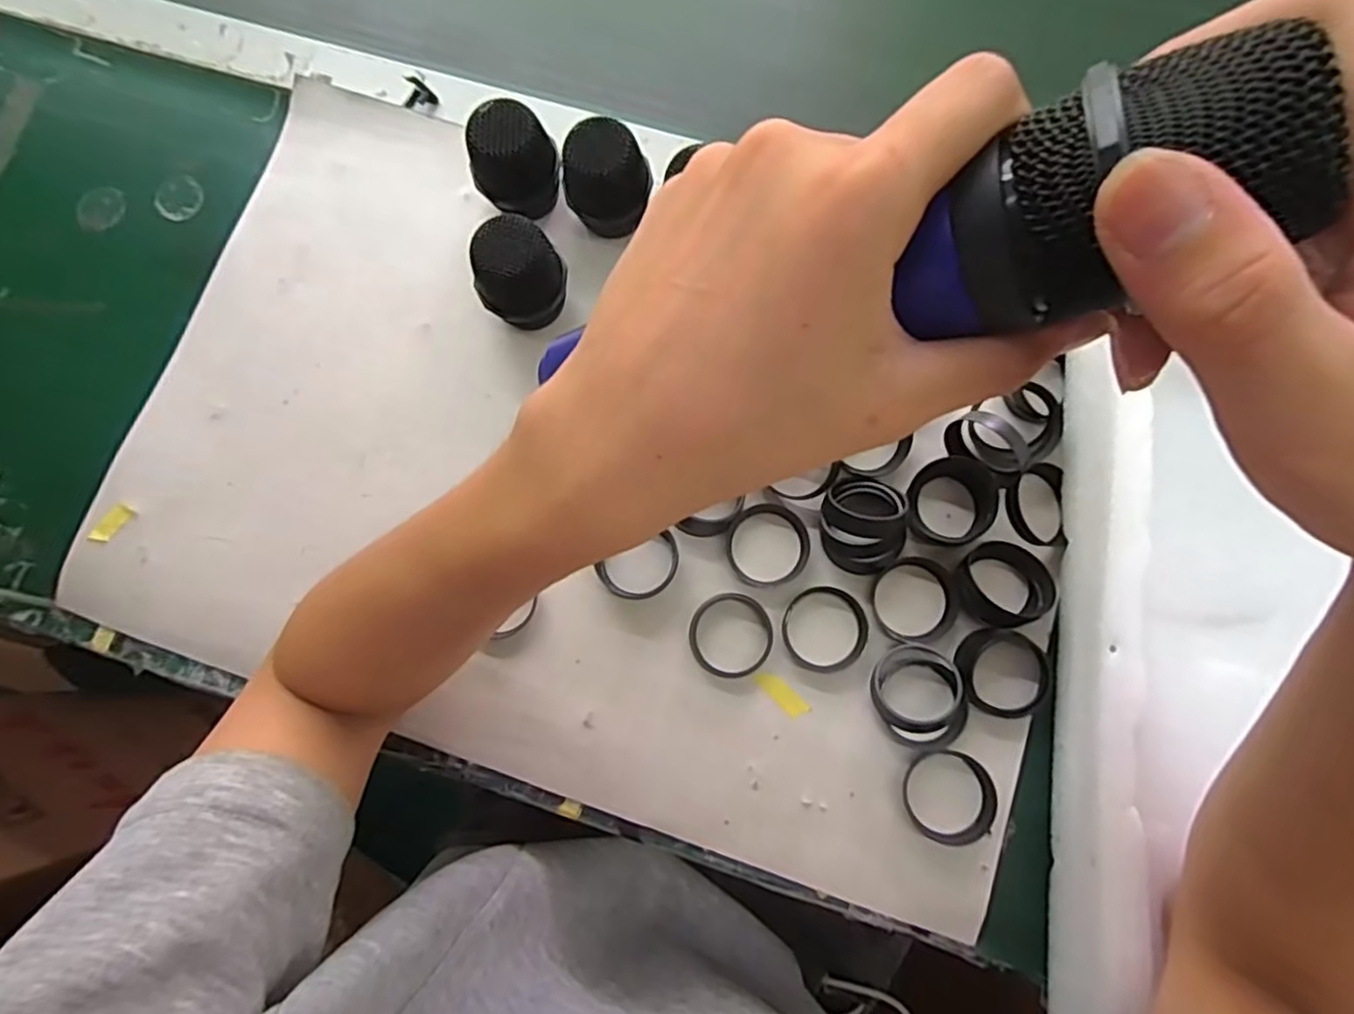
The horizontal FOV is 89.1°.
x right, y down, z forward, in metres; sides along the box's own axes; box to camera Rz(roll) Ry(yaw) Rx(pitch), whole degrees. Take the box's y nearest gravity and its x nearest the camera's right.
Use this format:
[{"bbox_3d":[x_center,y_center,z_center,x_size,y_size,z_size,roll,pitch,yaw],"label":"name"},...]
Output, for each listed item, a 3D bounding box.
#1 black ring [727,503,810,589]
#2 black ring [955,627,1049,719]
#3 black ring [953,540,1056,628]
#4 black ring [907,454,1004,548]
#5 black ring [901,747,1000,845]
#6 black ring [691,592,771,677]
[{"bbox_3d":[0.049,0.021,0.369,0.043,0.007,0.044,0,79,2],"label":"black ring"},{"bbox_3d":[0.166,0.084,0.350,0.047,0.014,0.043,0,79,2],"label":"black ring"},{"bbox_3d":[0.169,0.040,0.356,0.044,0.019,0.040,0,79,2],"label":"black ring"},{"bbox_3d":[0.147,-0.004,0.367,0.048,0.013,0.045,0,79,2],"label":"black ring"},{"bbox_3d":[0.136,0.145,0.343,0.044,0.007,0.043,0,79,2],"label":"black ring"},{"bbox_3d":[0.029,0.067,0.362,0.044,0.008,0.044,0,79,2],"label":"black ring"}]

